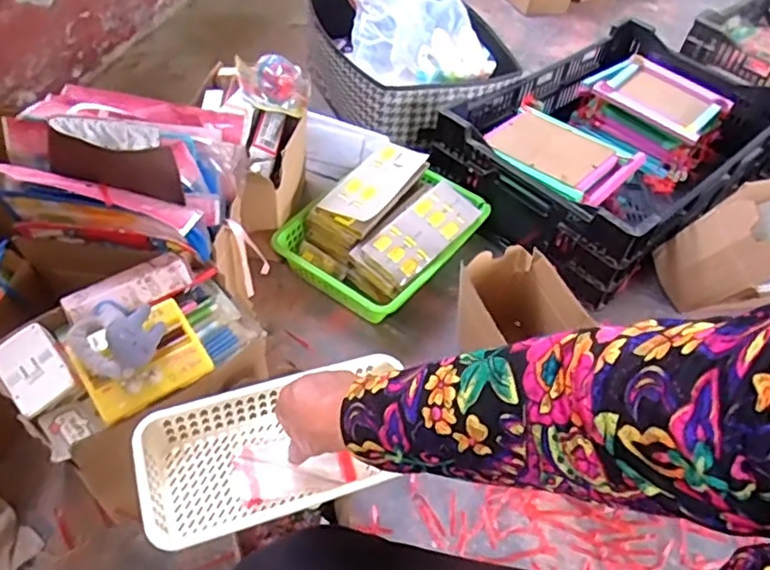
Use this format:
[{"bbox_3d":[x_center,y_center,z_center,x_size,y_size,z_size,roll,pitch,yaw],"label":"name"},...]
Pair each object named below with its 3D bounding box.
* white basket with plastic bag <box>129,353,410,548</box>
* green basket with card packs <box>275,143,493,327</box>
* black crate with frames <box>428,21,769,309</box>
[{"bbox_3d":[-0.104,0.156,0.591,0.248,0.051,0.131,-13,51,-14],"label":"white basket with plastic bag"},{"bbox_3d":[0.001,-0.100,1.008,0.235,0.104,0.314,31,54,21],"label":"green basket with card packs"},{"bbox_3d":[0.430,-0.268,1.177,0.617,0.180,0.408,-35,60,-29],"label":"black crate with frames"}]

